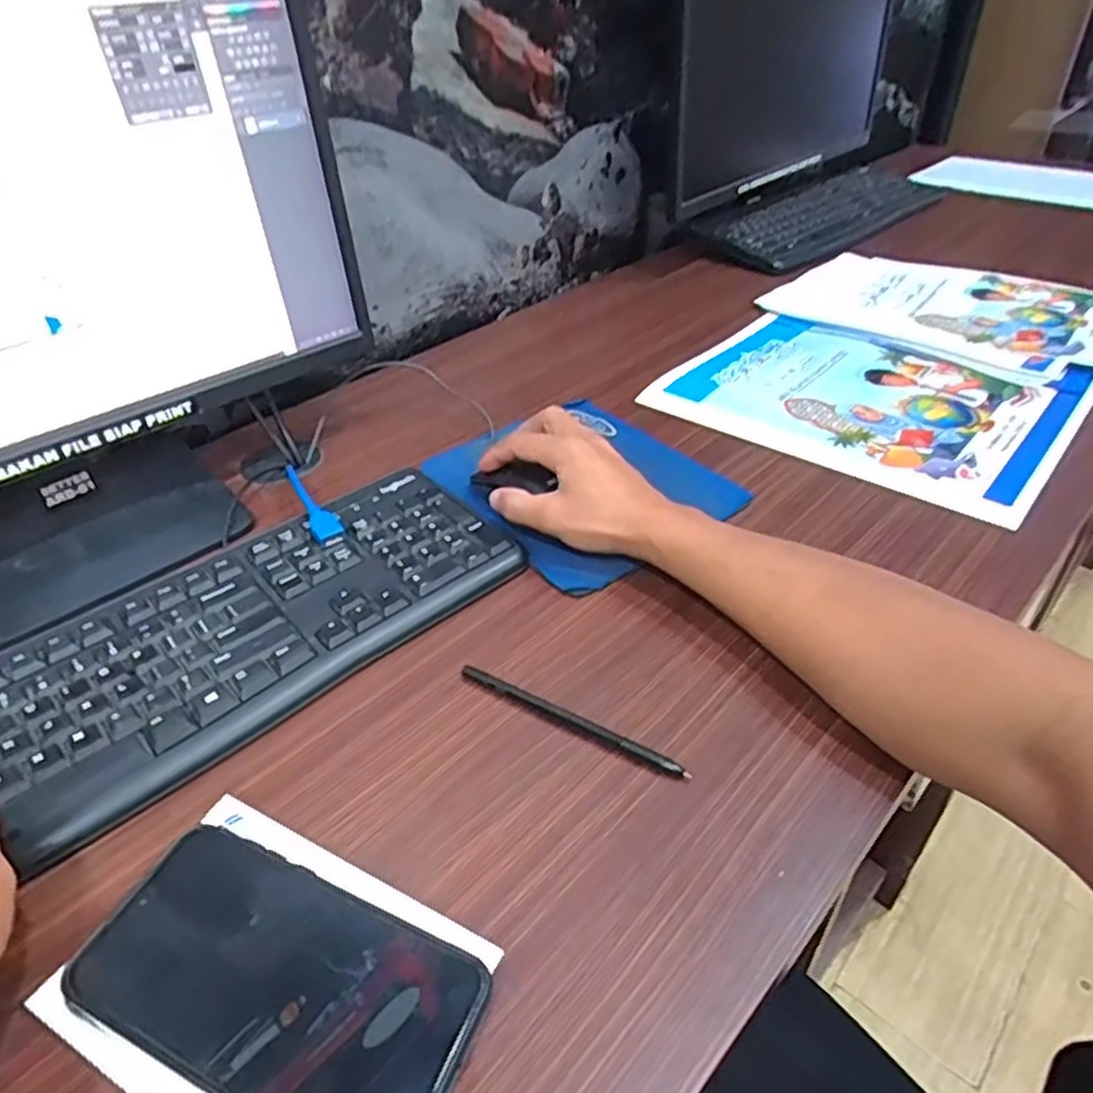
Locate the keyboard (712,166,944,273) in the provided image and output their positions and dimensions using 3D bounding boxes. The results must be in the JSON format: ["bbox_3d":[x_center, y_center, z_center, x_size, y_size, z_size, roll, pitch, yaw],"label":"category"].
[{"bbox_3d":[0.397,-0.472,1.025,0.151,0.031,0.469,26,47,31],"label":"keyboard"}]

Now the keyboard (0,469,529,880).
[{"bbox_3d":[-0.217,0.071,0.428,0.421,0.021,0.152,-27,45,-27],"label":"keyboard"}]

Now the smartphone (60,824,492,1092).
[{"bbox_3d":[-0.107,0.173,0.291,0.158,0.007,0.080,15,40,20],"label":"smartphone"}]

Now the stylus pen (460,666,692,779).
[{"bbox_3d":[0.012,0.093,0.394,0.138,0.007,0.006,20,44,26],"label":"stylus pen"}]

